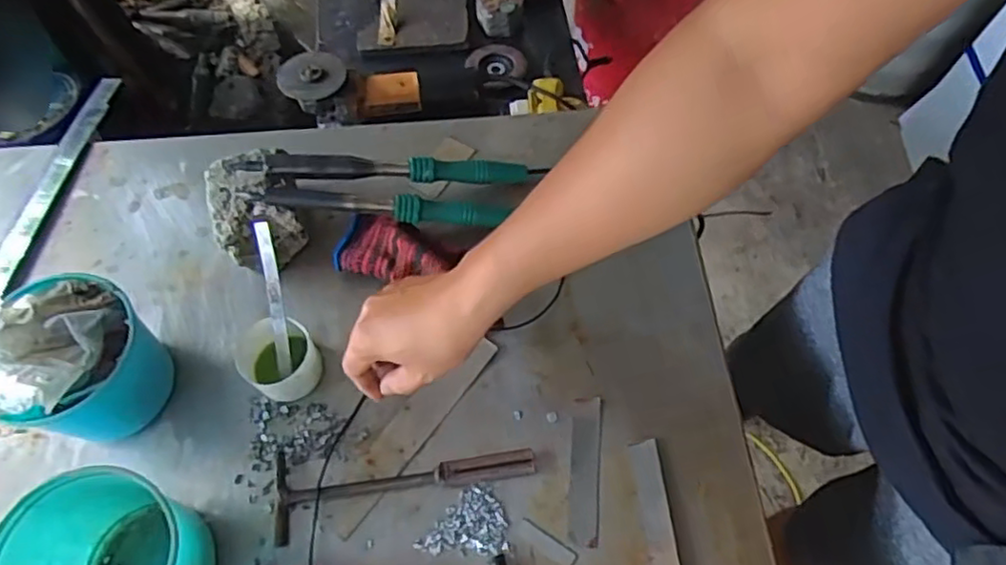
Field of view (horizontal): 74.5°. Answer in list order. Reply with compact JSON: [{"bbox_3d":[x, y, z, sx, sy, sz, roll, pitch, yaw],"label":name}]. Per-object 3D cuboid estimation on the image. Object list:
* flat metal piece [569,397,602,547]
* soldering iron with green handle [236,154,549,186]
[{"bbox_3d":[0.072,0.163,0.582,0.024,0.006,0.125,3,63,7],"label":"flat metal piece"},{"bbox_3d":[-0.113,-0.117,0.684,0.301,0.024,0.024,0,61,-15],"label":"soldering iron with green handle"}]

